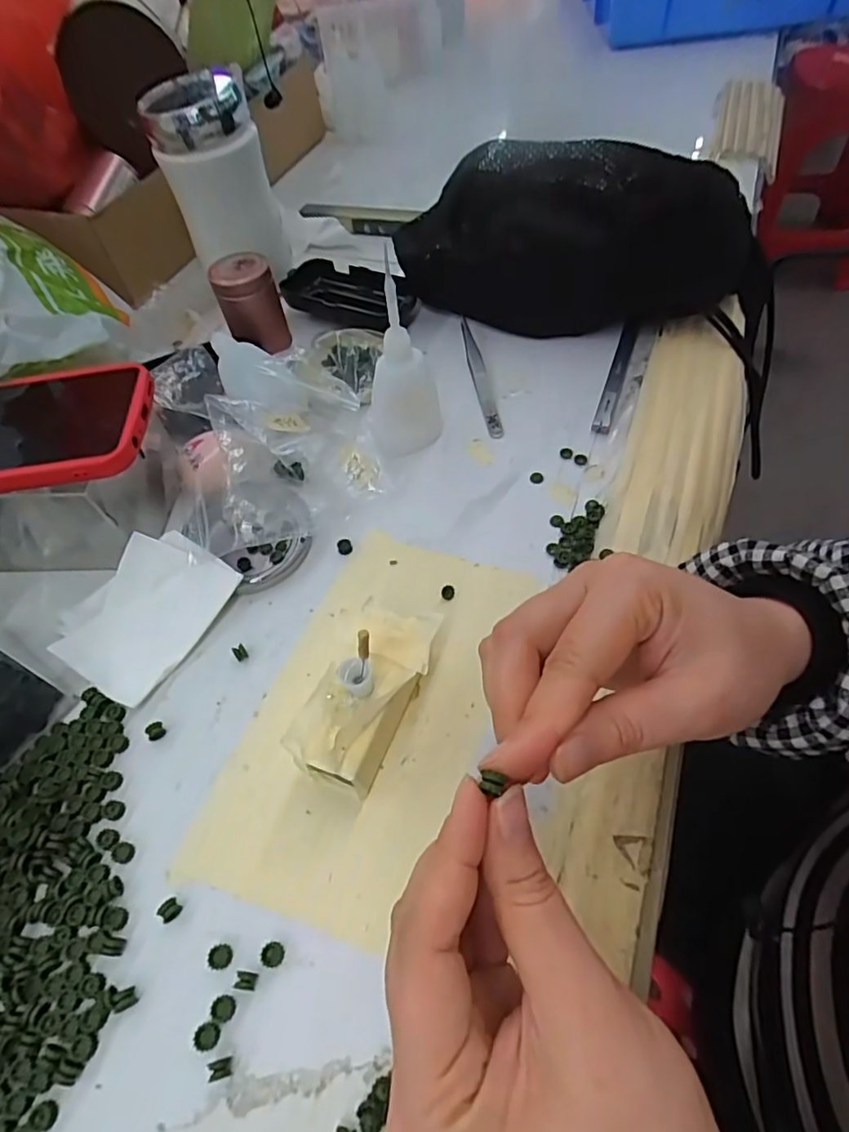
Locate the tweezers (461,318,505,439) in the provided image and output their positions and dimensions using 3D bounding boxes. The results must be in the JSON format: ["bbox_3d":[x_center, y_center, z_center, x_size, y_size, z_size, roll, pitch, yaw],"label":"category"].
[{"bbox_3d":[0.039,-0.145,0.423,0.013,0.007,0.134,-8,56,0],"label":"tweezers"}]

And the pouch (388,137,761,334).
[{"bbox_3d":[0.103,-0.251,0.427,0.231,0.101,0.130,-11,56,-2],"label":"pouch"}]

